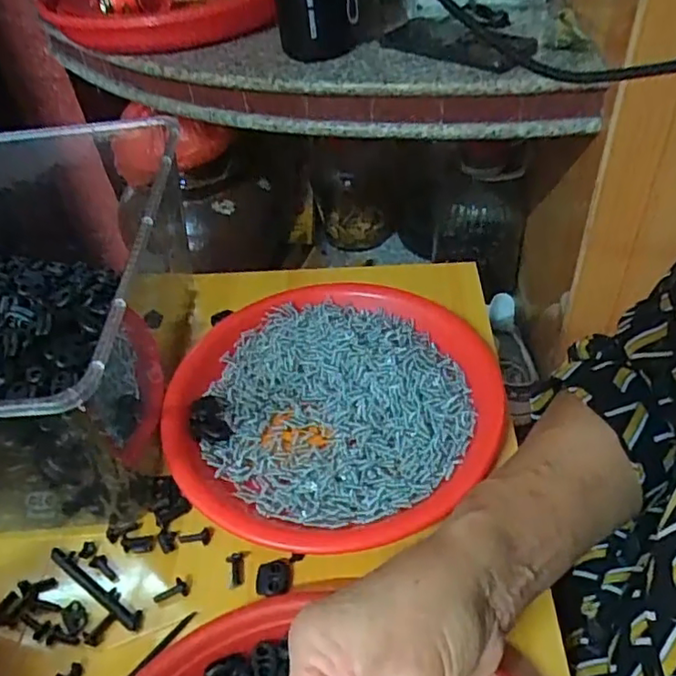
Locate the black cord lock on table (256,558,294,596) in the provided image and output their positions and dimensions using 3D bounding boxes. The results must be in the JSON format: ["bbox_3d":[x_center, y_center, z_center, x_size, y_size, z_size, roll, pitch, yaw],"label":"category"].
[{"bbox_3d":[-0.037,0.139,0.350,0.021,0.009,0.022,-3,48,3],"label":"black cord lock on table"}]

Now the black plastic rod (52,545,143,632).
[{"bbox_3d":[-0.141,0.143,0.351,0.076,0.004,0.010,24,52,28],"label":"black plastic rod"}]

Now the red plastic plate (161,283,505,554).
[{"bbox_3d":[-0.007,0.042,0.419,0.217,0.022,0.222,-4,45,4],"label":"red plastic plate"}]

